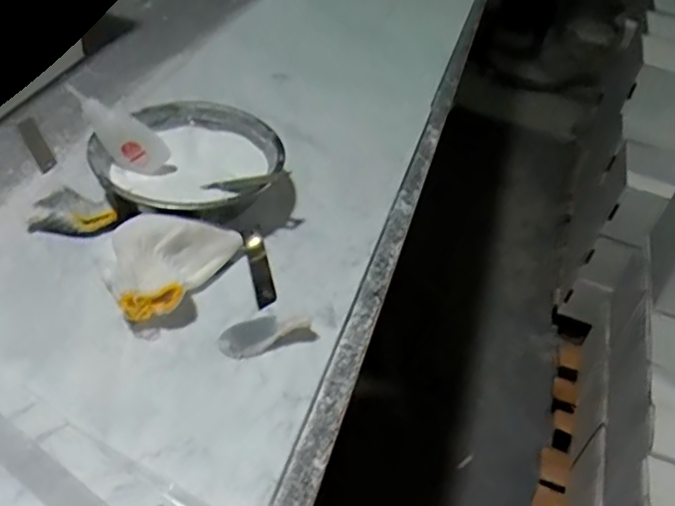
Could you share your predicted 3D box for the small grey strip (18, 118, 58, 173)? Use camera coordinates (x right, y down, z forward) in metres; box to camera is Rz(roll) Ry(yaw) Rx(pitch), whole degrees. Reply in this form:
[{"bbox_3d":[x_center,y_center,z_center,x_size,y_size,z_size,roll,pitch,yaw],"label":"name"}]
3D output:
[{"bbox_3d":[-0.306,-0.113,0.641,0.018,0.006,0.108,-19,46,-27],"label":"small grey strip"}]

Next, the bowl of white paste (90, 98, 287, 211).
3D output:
[{"bbox_3d":[-0.134,-0.076,0.579,0.160,0.058,0.161,3,40,-3],"label":"bowl of white paste"}]

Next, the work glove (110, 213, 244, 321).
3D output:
[{"bbox_3d":[-0.121,0.012,0.483,0.109,0.046,0.083,-9,44,-19],"label":"work glove"}]

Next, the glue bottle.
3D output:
[{"bbox_3d":[-0.193,-0.106,0.550,0.095,0.039,0.020,41,33,-24],"label":"glue bottle"}]

